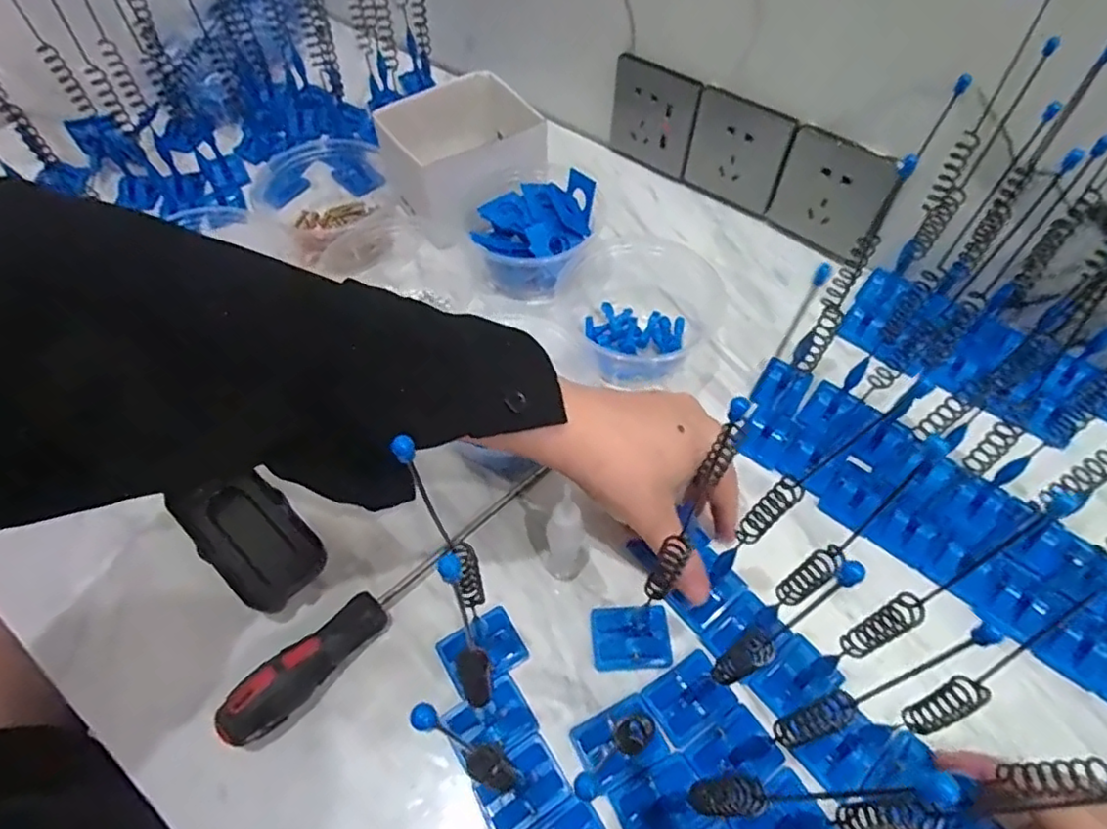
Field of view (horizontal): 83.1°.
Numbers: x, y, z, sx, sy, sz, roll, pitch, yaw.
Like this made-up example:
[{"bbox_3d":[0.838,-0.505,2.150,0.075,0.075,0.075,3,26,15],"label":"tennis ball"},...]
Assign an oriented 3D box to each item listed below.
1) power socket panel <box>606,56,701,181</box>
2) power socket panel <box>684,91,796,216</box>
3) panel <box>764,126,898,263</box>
[{"bbox_3d":[0.089,-0.268,0.563,0.083,0.084,0.013,34,63,19],"label":"power socket panel"},{"bbox_3d":[0.157,-0.224,0.538,0.083,0.085,0.008,32,63,18],"label":"power socket panel"},{"bbox_3d":[0.224,-0.177,0.506,0.017,0.085,0.085,-38,65,-22],"label":"panel"}]

